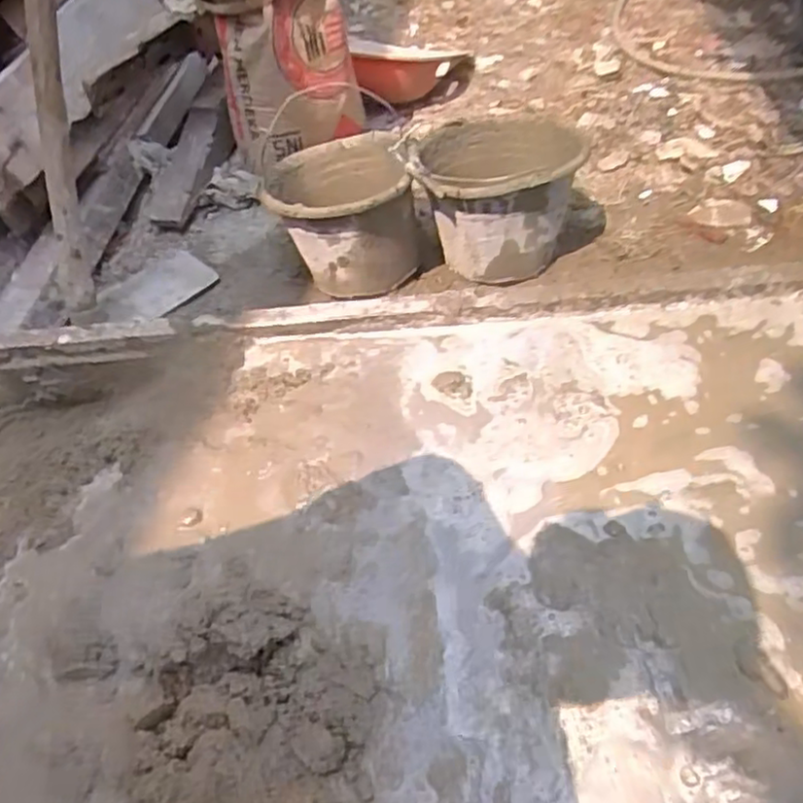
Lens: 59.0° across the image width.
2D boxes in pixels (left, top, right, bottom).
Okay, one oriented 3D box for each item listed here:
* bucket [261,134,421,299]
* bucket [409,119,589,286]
[{"bbox_3d":[-0.106,-0.328,1.253,0.234,0.191,0.278,-15,47,-4],"label":"bucket"},{"bbox_3d":[0.171,-0.363,1.253,0.282,0.215,0.280,-3,47,8],"label":"bucket"}]

